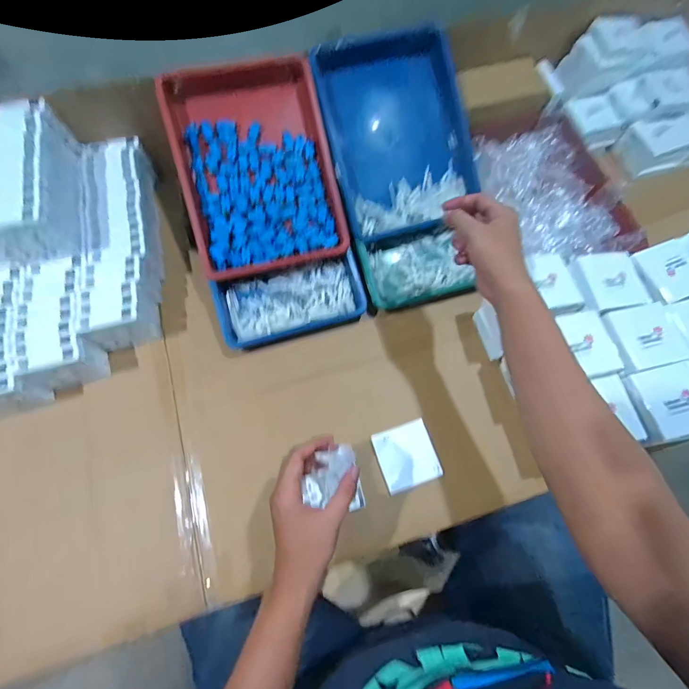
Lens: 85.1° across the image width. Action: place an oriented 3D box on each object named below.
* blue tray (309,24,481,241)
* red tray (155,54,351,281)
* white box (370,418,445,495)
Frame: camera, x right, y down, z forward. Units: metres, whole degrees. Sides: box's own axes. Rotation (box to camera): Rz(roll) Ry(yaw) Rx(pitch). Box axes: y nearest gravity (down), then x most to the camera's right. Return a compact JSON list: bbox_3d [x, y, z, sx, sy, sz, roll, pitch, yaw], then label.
[{"bbox_3d":[0.092,-0.357,0.646,0.243,0.050,0.311,-15,90,-5],"label":"blue tray"},{"bbox_3d":[-0.140,-0.282,0.603,0.236,0.054,0.319,-15,94,-8],"label":"red tray"},{"bbox_3d":[0.095,0.170,0.573,0.087,0.018,0.089,-18,72,-9],"label":"white box"}]

